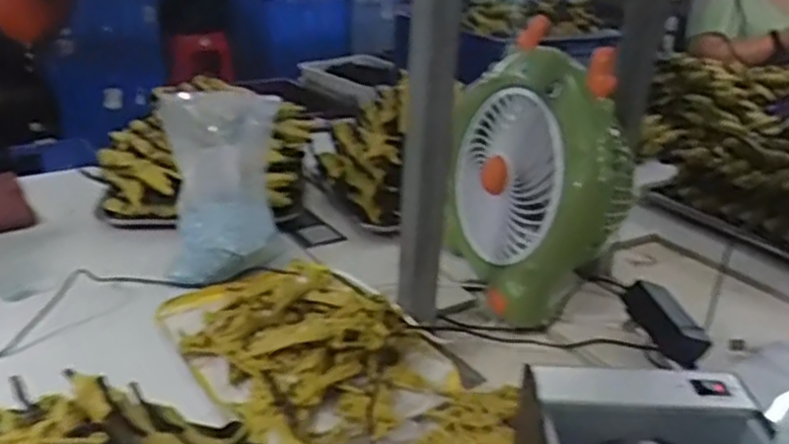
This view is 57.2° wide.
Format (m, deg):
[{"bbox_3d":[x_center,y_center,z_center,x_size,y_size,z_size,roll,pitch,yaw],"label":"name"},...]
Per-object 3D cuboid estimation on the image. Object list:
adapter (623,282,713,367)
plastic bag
[{"bbox_3d":[0.267,0.096,0.715,0.041,0.029,0.092,-14,51,-32],"label":"adapter"},{"bbox_3d":[-0.179,-0.030,0.750,0.097,0.208,0.054,6,26,7],"label":"plastic bag"}]

